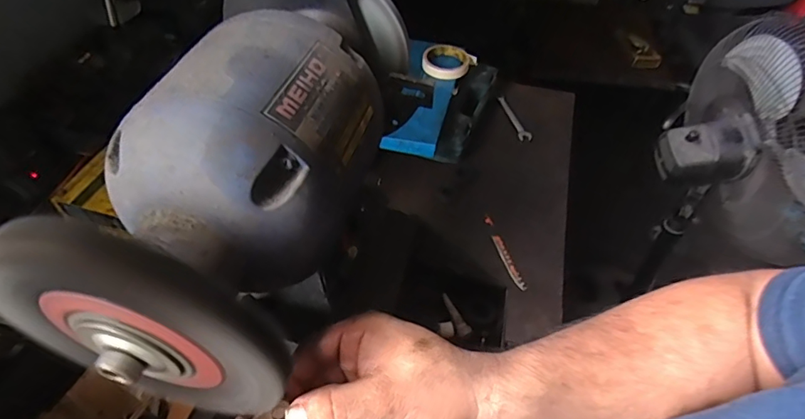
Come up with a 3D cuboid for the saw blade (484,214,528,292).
[{"bbox_3d":[0.160,0.066,0.768,0.016,0.008,0.147,-11,50,-12],"label":"saw blade"}]

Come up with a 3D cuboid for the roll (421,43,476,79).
[{"bbox_3d":[0.089,-0.292,0.951,0.092,0.023,0.101,1,49,-1],"label":"roll"}]

